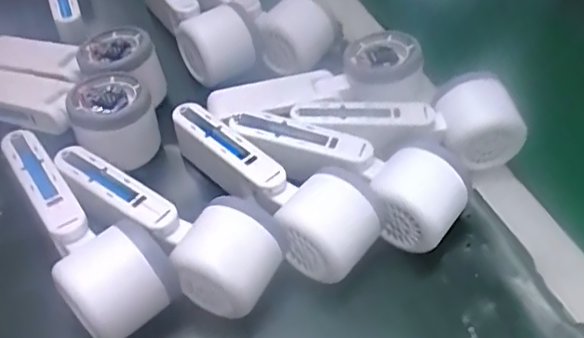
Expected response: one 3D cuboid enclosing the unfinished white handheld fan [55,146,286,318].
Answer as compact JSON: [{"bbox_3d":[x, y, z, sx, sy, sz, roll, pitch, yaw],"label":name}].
[{"bbox_3d":[-0.082,0.031,0.379,0.163,0.050,0.063,28,56,21],"label":"unfinished white handheld fan"}]

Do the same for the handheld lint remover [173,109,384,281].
[{"bbox_3d":[-0.011,0.008,0.400,0.062,0.049,0.159,-34,58,-24],"label":"handheld lint remover"}]

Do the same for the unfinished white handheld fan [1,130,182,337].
[{"bbox_3d":[-0.135,0.036,0.380,0.060,0.049,0.161,-28,56,-21],"label":"unfinished white handheld fan"}]

